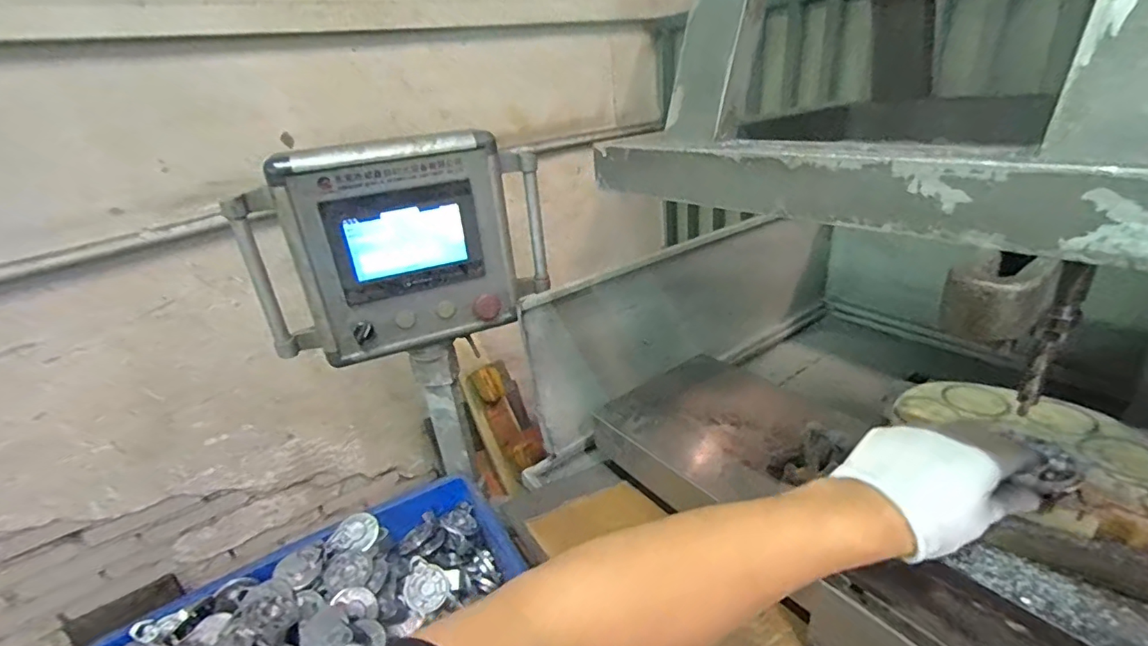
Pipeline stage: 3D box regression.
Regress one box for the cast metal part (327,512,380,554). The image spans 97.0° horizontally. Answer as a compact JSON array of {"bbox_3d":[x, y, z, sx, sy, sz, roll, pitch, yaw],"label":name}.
[{"bbox_3d":[-0.332,0.322,0.775,0.063,0.017,0.065,-5,25,3],"label":"cast metal part"}]

